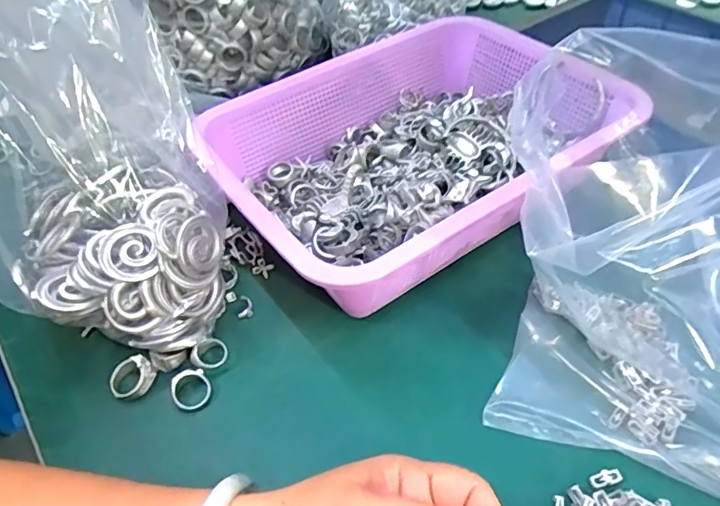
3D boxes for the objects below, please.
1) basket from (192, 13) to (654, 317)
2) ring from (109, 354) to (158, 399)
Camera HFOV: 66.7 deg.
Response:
[{"bbox_3d":[0.043,-0.076,0.434,0.293,0.083,0.216,-30,51,-20],"label":"basket"},{"bbox_3d":[-0.145,0.079,0.348,0.023,0.016,0.028,34,59,31],"label":"ring"}]

